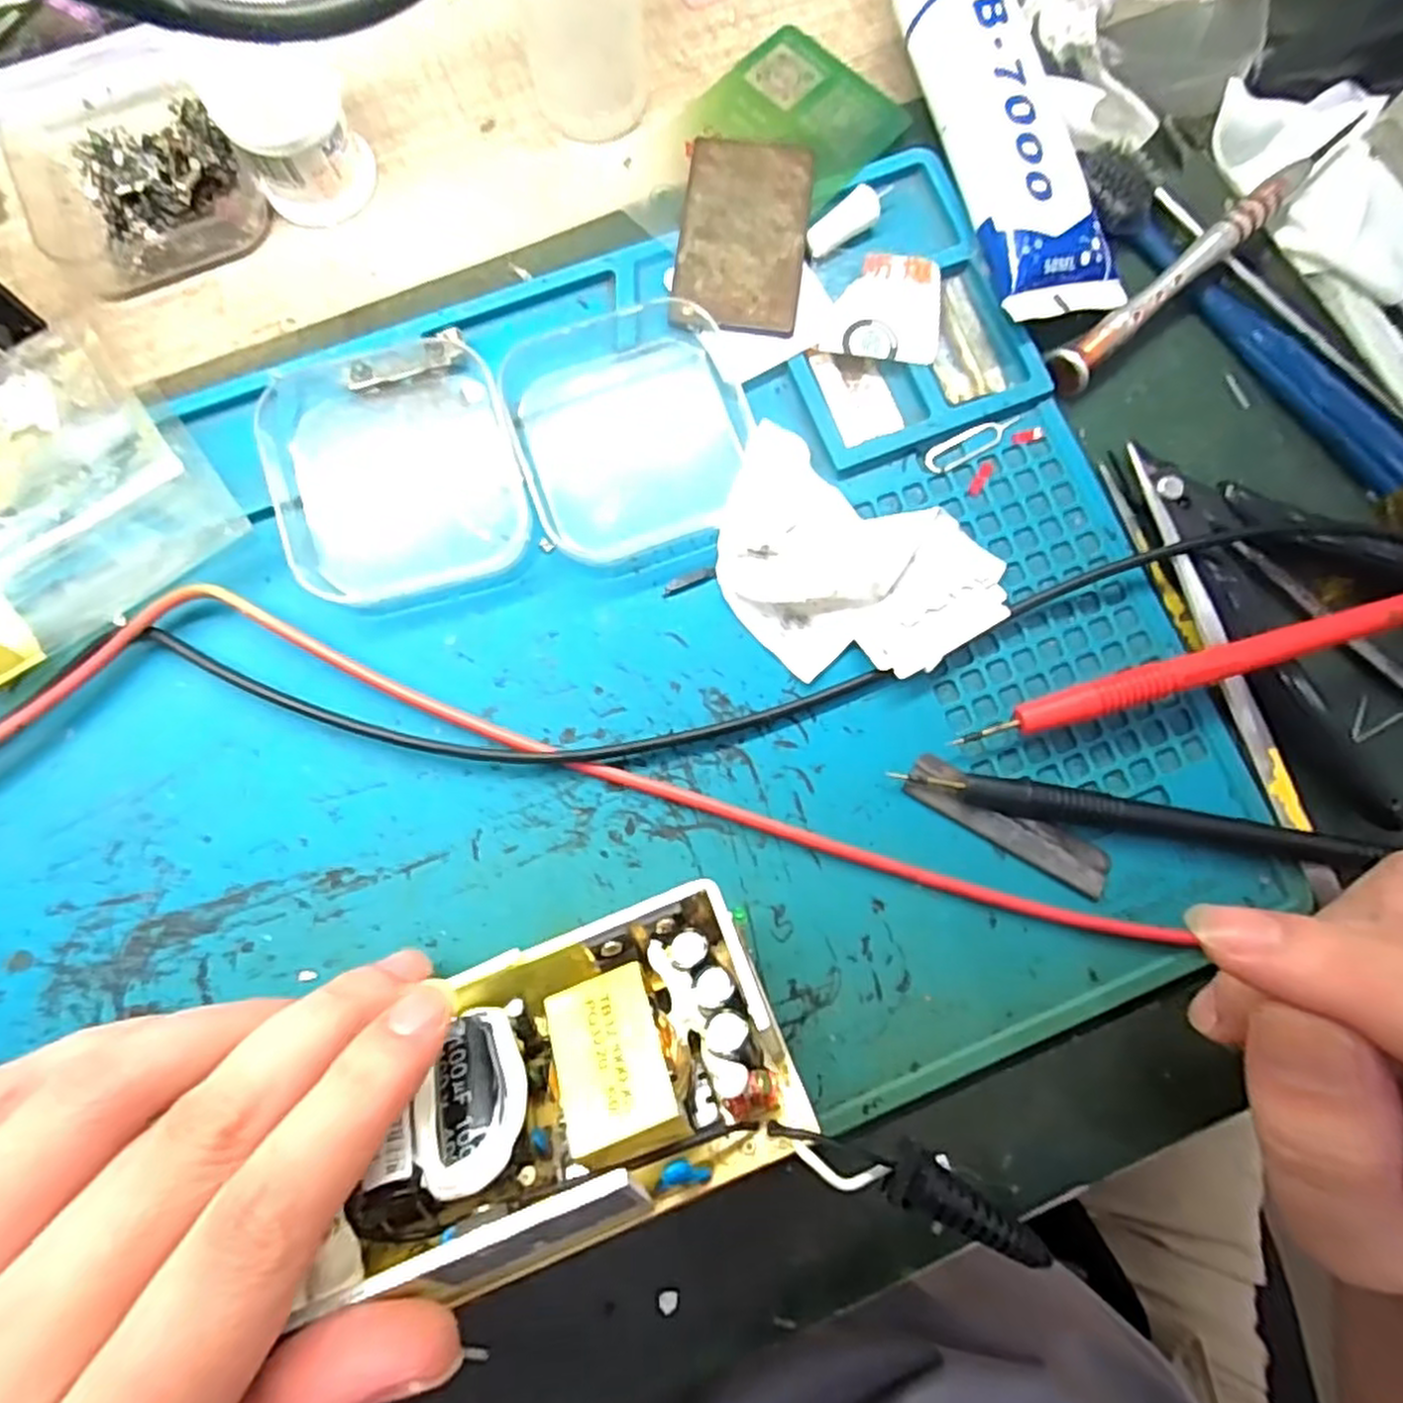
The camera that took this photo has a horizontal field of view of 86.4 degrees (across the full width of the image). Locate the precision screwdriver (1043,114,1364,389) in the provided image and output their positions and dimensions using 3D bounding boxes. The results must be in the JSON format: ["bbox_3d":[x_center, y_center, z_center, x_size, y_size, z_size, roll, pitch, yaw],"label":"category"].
[{"bbox_3d":[0.147,-0.132,0.219,0.114,0.015,0.012,-42,84,-7],"label":"precision screwdriver"}]

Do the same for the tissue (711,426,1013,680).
[{"bbox_3d":[0.039,-0.035,0.207,0.080,0.009,0.055,31,82,3],"label":"tissue"}]

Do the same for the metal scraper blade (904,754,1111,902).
[{"bbox_3d":[0.082,0.033,0.199,0.057,0.004,0.013,30,82,3],"label":"metal scraper blade"}]

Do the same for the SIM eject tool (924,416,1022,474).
[{"bbox_3d":[0.080,-0.076,0.217,0.032,0.004,0.008,-27,83,-5],"label":"SIM eject tool"}]

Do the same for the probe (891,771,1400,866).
[{"bbox_3d":[0.113,0.030,0.197,0.119,0.010,0.009,9,81,0],"label":"probe"}]

